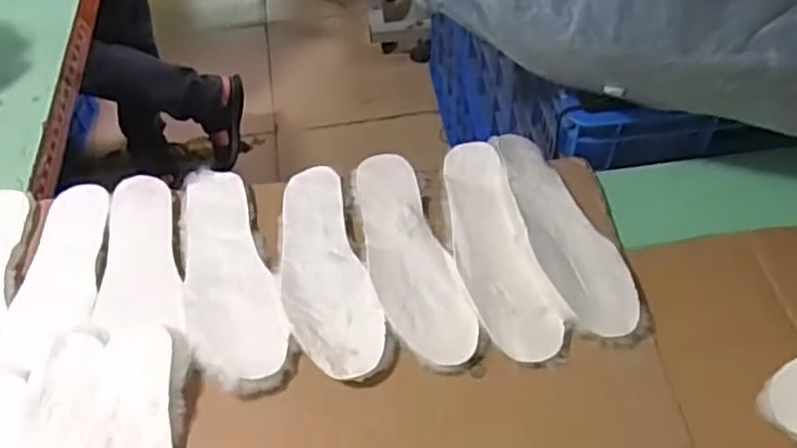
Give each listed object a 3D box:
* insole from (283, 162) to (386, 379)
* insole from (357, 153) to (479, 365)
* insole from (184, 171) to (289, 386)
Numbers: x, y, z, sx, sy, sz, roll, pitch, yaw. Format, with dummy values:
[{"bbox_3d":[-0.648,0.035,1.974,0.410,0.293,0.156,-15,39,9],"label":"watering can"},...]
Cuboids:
[{"bbox_3d":[-0.079,0.038,0.713,0.084,0.005,0.259,-13,50,-9],"label":"insole"},{"bbox_3d":[0.007,0.025,0.717,0.080,0.014,0.255,-14,50,-9],"label":"insole"},{"bbox_3d":[-0.174,0.042,0.712,0.087,0.007,0.265,-14,50,-10],"label":"insole"}]

